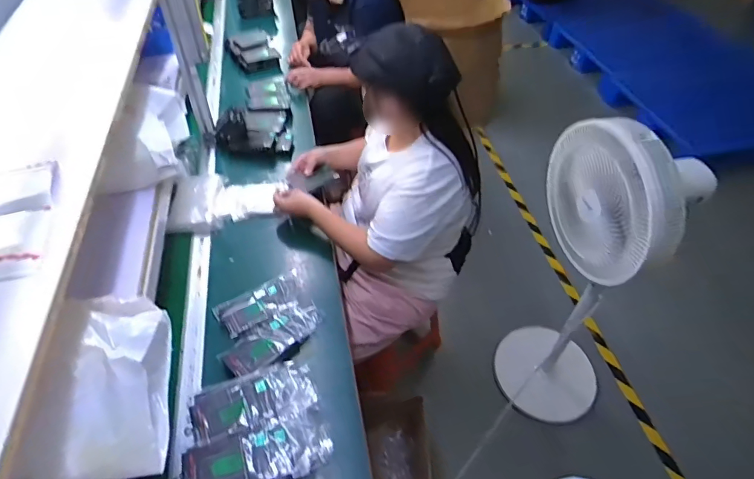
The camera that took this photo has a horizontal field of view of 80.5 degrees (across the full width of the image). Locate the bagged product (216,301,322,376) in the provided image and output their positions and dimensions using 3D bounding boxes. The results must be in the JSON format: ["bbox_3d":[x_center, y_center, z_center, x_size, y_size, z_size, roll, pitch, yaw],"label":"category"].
[{"bbox_3d":[-0.213,0.206,0.940,0.218,0.025,0.095,-32,56,-25],"label":"bagged product"}]

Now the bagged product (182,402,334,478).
[{"bbox_3d":[-0.188,0.357,0.738,0.247,0.042,0.108,-7,47,-29],"label":"bagged product"}]

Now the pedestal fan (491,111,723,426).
[{"bbox_3d":[0.603,0.149,1.228,0.337,1.054,0.325,-7,49,-6],"label":"pedestal fan"}]

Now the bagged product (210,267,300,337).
[{"bbox_3d":[-0.257,0.146,0.997,0.191,0.018,0.100,-23,53,-19],"label":"bagged product"}]

